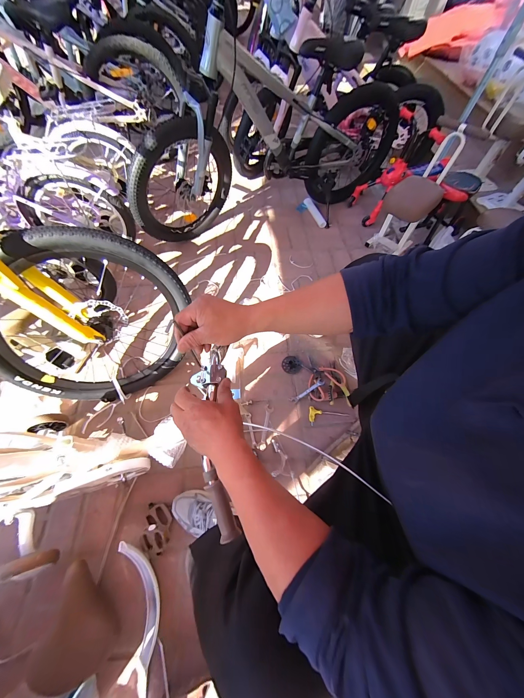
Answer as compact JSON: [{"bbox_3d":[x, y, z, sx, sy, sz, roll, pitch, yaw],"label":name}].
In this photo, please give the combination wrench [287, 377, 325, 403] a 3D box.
[{"bbox_3d":[0.169,0.158,0.890,0.148,0.015,0.027,-32,70,-3],"label":"combination wrench"}]

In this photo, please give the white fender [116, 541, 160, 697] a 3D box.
[{"bbox_3d":[-0.310,0.660,0.593,0.095,0.065,0.308,-11,64,-8],"label":"white fender"}]

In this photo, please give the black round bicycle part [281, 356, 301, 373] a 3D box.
[{"bbox_3d":[0.119,0.063,0.950,0.075,0.009,0.072,7,63,1],"label":"black round bicycle part"}]

